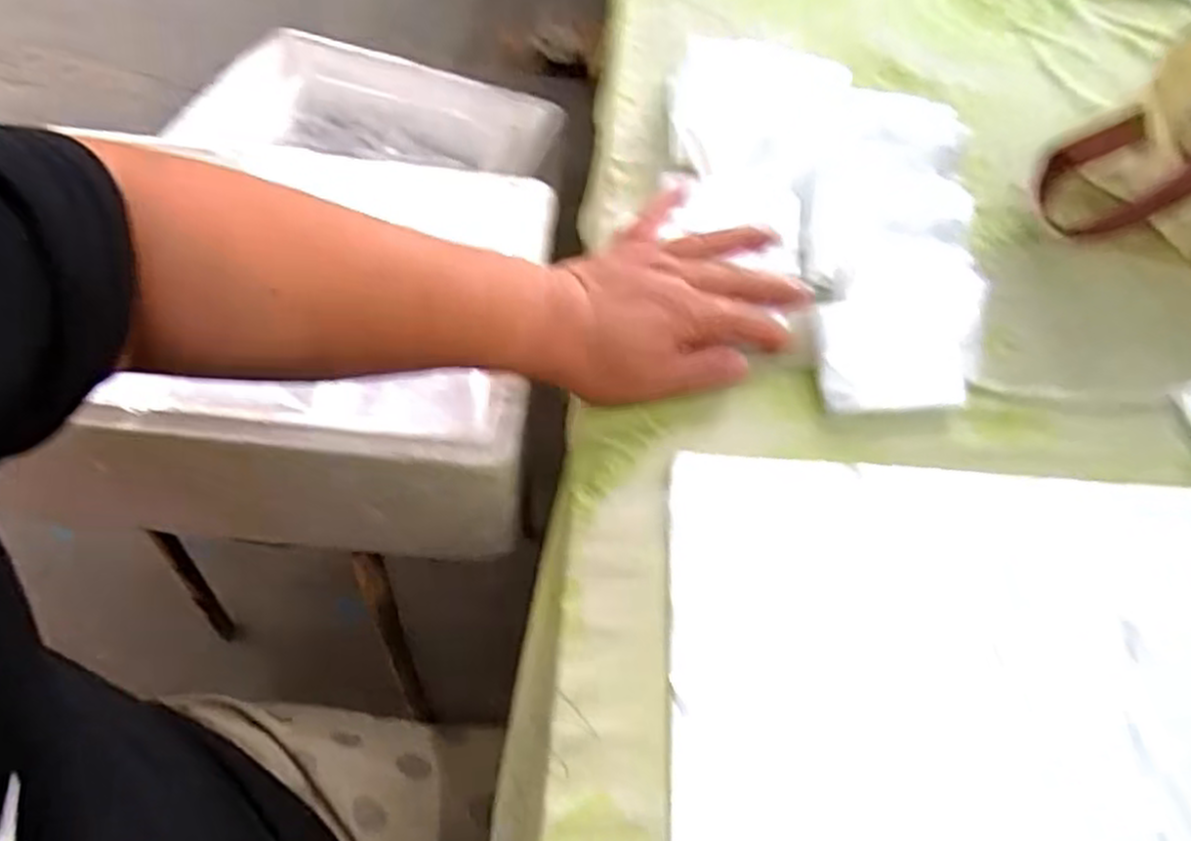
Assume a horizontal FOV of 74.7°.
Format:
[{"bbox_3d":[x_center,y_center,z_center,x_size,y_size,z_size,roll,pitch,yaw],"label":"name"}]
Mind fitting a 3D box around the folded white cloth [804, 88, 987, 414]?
[{"bbox_3d":[0.191,-0.114,0.503,0.100,0.025,0.248,8,69,2],"label":"folded white cloth"}]

